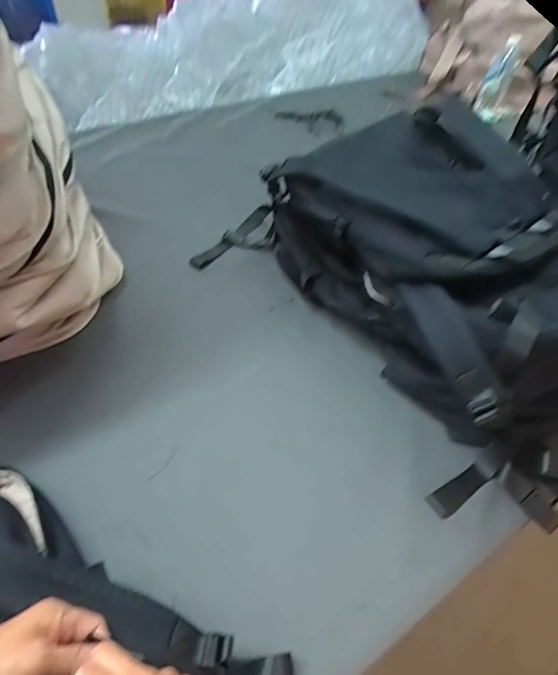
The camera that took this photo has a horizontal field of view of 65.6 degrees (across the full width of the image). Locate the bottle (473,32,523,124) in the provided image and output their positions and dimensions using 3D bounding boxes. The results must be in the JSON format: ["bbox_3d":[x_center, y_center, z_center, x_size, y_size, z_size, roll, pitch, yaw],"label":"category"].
[{"bbox_3d":[0.650,-0.756,1.275,0.078,0.202,0.074,-15,51,-18],"label":"bottle"}]

